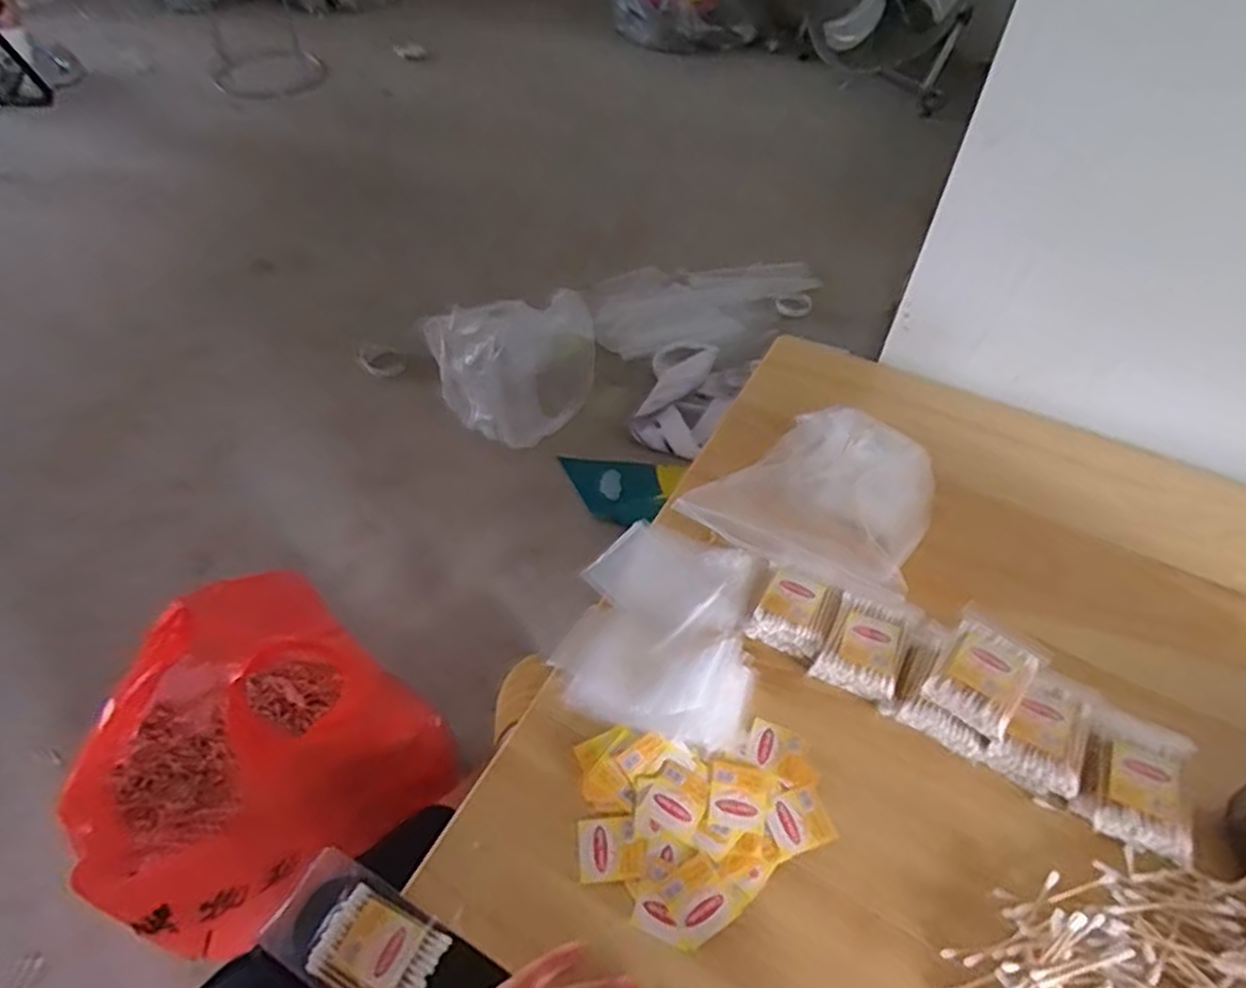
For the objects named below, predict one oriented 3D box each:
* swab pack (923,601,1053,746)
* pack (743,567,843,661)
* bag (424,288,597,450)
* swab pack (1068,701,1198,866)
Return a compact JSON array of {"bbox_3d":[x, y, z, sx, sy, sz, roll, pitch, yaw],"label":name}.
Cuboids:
[{"bbox_3d":[0.264,0.128,0.542,0.062,0.017,0.090,35,57,24],"label":"swab pack"},{"bbox_3d":[0.138,0.099,0.596,0.057,0.032,0.060,27,54,20],"label":"pack"},{"bbox_3d":[-0.203,-0.249,1.436,0.306,0.203,0.254,-13,52,-13],"label":"bag"},{"bbox_3d":[0.352,0.197,0.510,0.064,0.027,0.092,18,52,14],"label":"swab pack"}]

